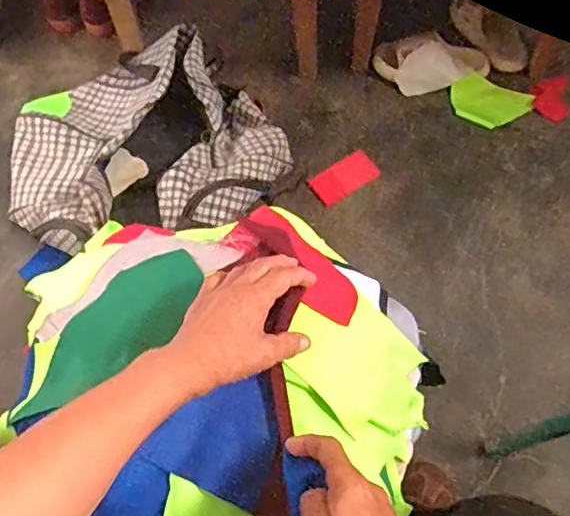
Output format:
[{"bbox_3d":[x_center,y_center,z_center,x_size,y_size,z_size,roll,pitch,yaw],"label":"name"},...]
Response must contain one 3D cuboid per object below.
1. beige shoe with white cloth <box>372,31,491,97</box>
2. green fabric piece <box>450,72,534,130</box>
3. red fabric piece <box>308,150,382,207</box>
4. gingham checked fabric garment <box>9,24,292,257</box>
[{"bbox_3d":[0.303,-0.399,1.215,0.238,0.070,0.096,-8,62,-3],"label":"beige shoe with white cloth"},{"bbox_3d":[0.416,-0.313,1.187,0.160,0.029,0.101,14,63,9],"label":"green fabric piece"},{"bbox_3d":[0.114,-0.150,1.111,0.133,0.009,0.069,-35,66,-16],"label":"red fabric piece"},{"bbox_3d":[-0.257,-0.224,1.107,0.504,0.121,0.414,-6,61,-1],"label":"gingham checked fabric garment"}]

